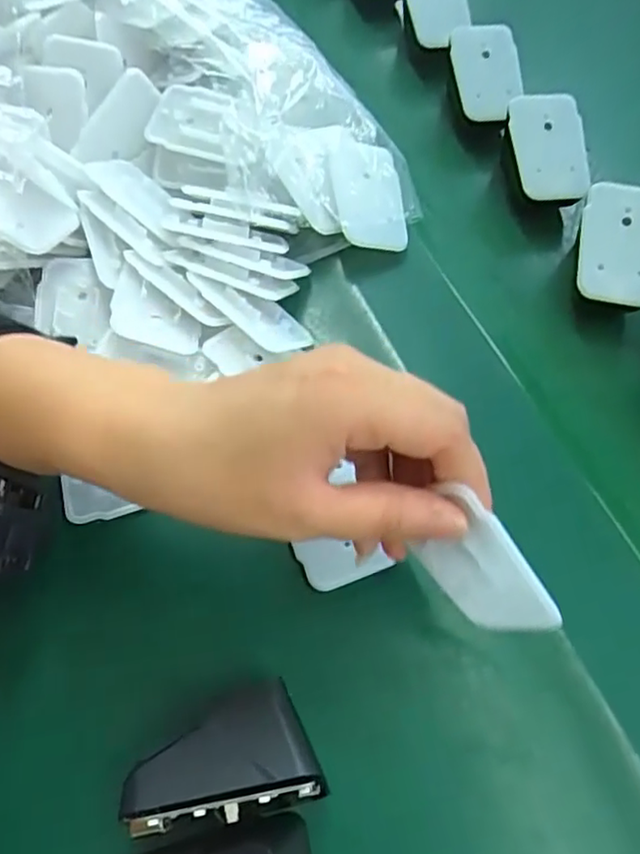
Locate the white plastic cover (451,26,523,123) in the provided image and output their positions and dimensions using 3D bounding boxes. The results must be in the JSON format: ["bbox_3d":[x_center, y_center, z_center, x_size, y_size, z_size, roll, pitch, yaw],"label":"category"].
[{"bbox_3d":[0.110,-0.231,0.405,0.043,0.016,0.059,-7,103,-1],"label":"white plastic cover"}]

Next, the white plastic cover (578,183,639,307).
[{"bbox_3d":[0.158,-0.096,0.324,0.042,0.007,0.062,10,81,8],"label":"white plastic cover"}]

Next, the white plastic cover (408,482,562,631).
[{"bbox_3d":[0.055,0.052,0.222,0.063,0.036,0.006,52,42,-14],"label":"white plastic cover"}]

